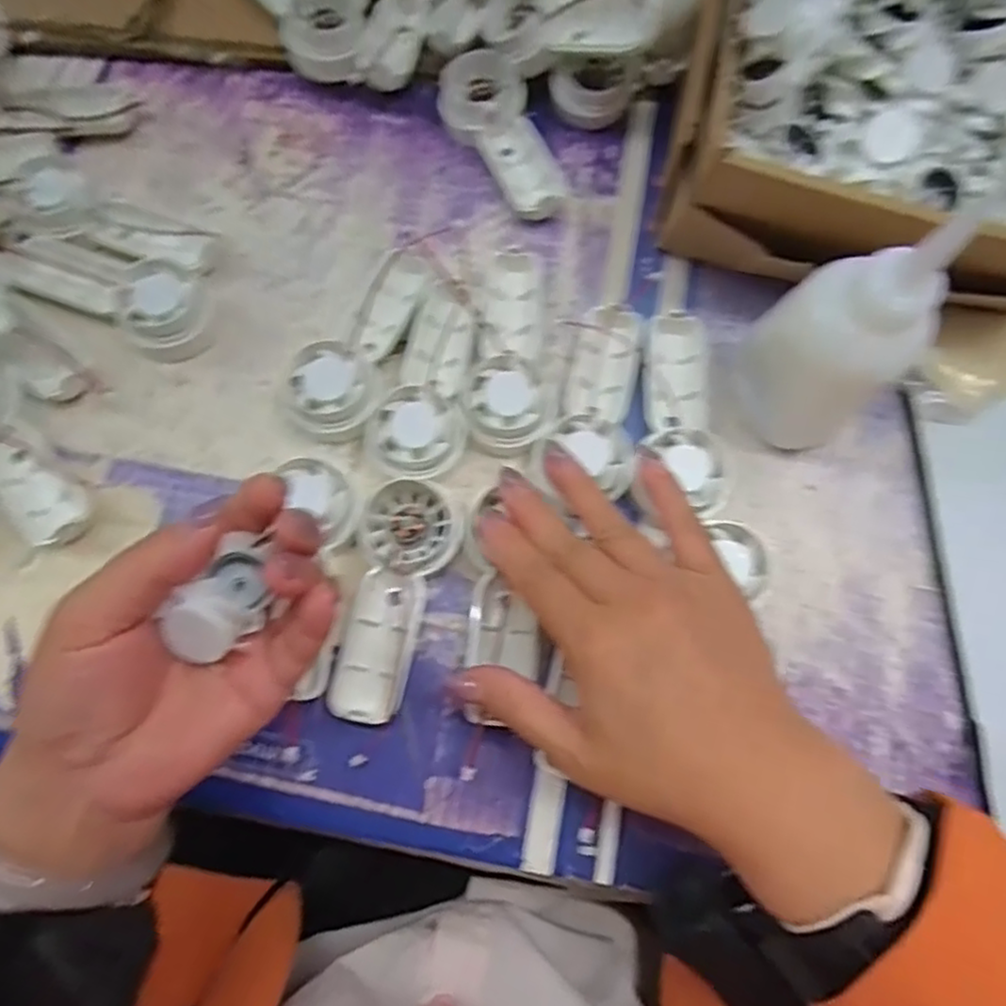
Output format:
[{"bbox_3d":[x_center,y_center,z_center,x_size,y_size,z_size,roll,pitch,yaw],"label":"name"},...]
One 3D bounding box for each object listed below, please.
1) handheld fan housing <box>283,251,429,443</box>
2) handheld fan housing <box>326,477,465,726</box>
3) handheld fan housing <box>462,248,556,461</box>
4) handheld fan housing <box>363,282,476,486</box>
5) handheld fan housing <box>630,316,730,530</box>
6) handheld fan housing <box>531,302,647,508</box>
[{"bbox_3d":[-0.070,-0.082,0.346,0.043,0.034,0.107,29,74,8],"label":"handheld fan housing"},{"bbox_3d":[-0.053,0.043,0.313,0.044,0.021,0.110,19,73,5],"label":"handheld fan housing"},{"bbox_3d":[0.007,-0.081,0.351,0.043,0.019,0.109,7,72,1],"label":"handheld fan housing"},{"bbox_3d":[-0.035,-0.059,0.337,0.046,0.026,0.103,19,73,5],"label":"handheld fan housing"},{"bbox_3d":[0.091,-0.041,0.346,0.055,0.031,0.110,2,65,0],"label":"handheld fan housing"},{"bbox_3d":[0.048,-0.051,0.337,0.047,0.021,0.116,14,68,3],"label":"handheld fan housing"}]

